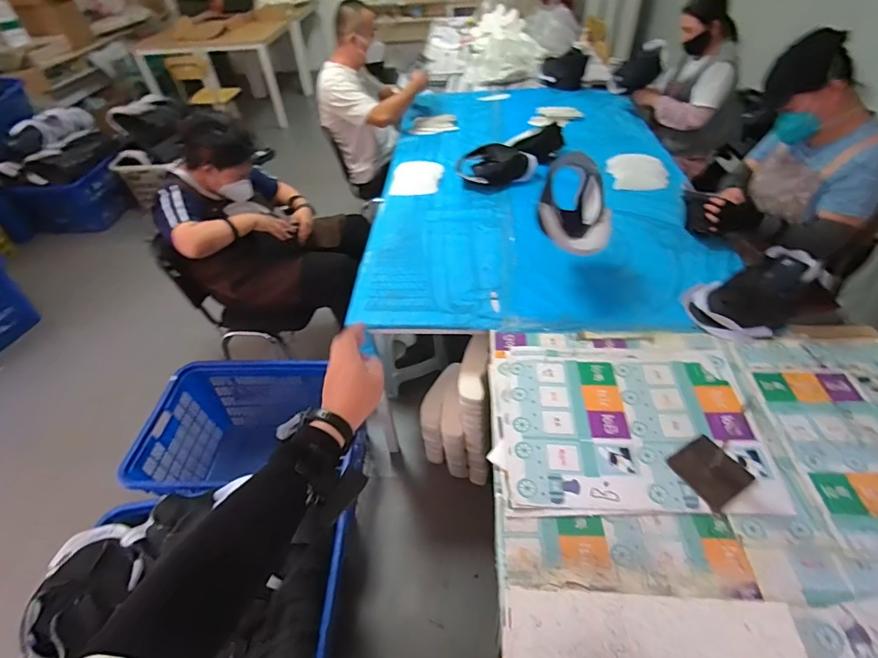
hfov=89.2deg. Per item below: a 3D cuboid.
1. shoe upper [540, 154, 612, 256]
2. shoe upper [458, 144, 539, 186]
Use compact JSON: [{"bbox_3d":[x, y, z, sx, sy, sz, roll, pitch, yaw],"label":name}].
[{"bbox_3d":[0.367,-0.346,1.263,0.188,0.141,0.291,13,76,-7],"label":"shoe upper"},{"bbox_3d":[0.238,-0.653,1.786,0.322,0.117,0.149,-7,46,-1],"label":"shoe upper"}]

